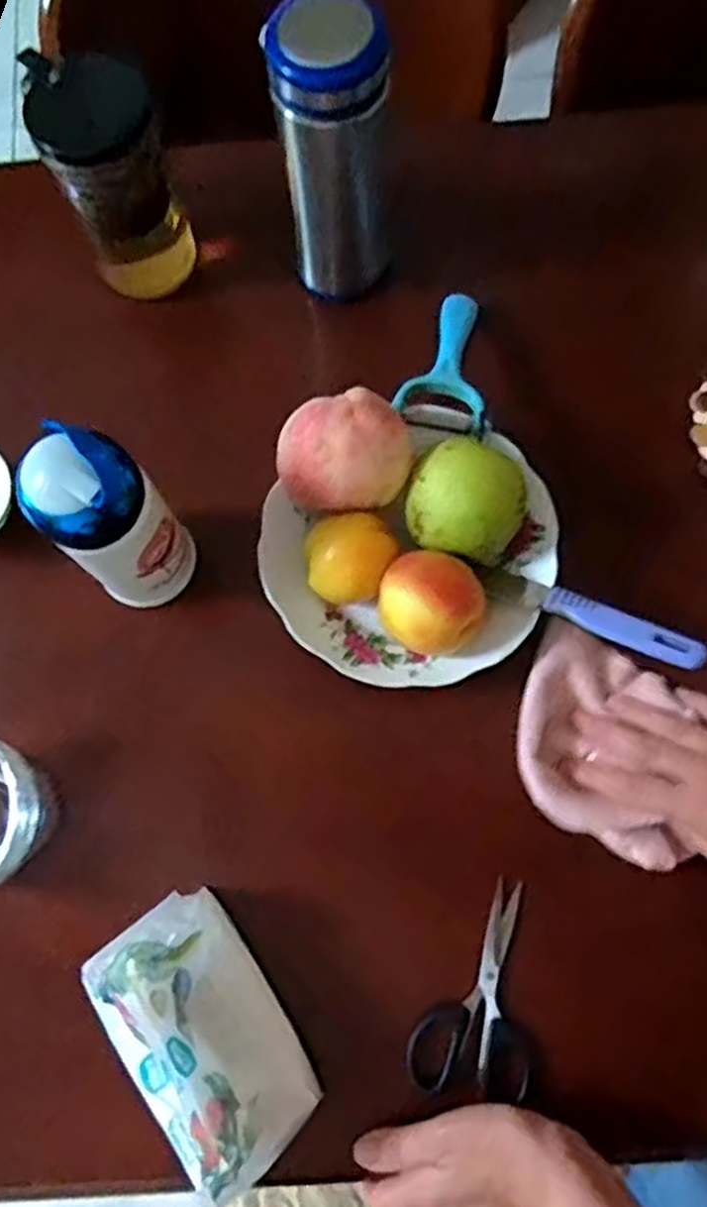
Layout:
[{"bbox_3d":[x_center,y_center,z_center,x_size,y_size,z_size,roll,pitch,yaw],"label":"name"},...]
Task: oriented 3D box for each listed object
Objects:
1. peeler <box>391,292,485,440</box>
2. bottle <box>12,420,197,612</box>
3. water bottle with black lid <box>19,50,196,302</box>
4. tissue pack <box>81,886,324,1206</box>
[{"bbox_3d":[0.071,-0.178,0.568,0.061,0.021,0.127,11,64,5],"label":"peeler"},{"bbox_3d":[-0.146,-0.047,0.488,0.067,0.172,0.056,-39,77,-8],"label":"bottle"},{"bbox_3d":[-0.169,-0.307,0.571,0.079,0.149,0.096,-14,75,-2],"label":"water bottle with black lid"},{"bbox_3d":[-0.092,0.256,0.457,0.092,0.078,0.151,-35,77,-7],"label":"tissue pack"}]

